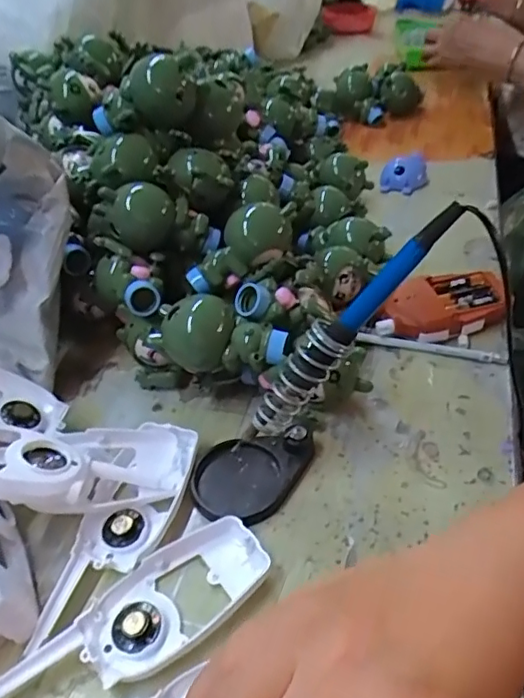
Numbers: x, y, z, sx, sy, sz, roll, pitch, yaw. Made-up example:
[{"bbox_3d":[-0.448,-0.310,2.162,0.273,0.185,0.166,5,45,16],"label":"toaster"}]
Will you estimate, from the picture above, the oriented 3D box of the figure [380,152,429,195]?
[{"bbox_3d":[0.187,-0.233,0.734,0.059,0.034,0.053,2,41,9],"label":"figure"}]

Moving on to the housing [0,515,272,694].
[{"bbox_3d":[-0.070,0.158,0.324,0.159,0.014,0.057,-33,47,-28],"label":"housing"}]

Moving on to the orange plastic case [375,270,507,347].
[{"bbox_3d":[0.161,-0.036,0.500,0.122,0.039,0.058,-11,41,-6],"label":"orange plastic case"}]

